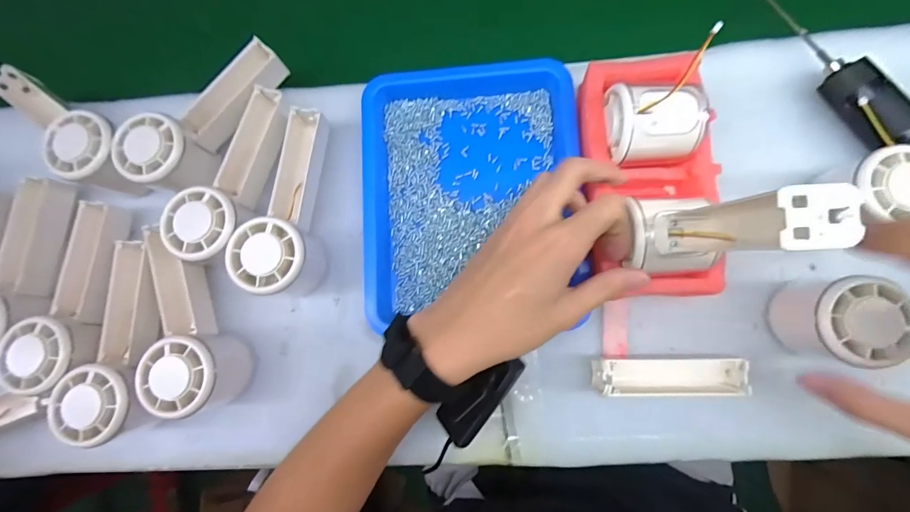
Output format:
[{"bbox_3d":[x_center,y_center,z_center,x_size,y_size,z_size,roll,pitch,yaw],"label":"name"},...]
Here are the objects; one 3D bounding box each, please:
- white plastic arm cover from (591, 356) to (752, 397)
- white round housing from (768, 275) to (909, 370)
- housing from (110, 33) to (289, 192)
[{"bbox_3d":[0.156,0.089,0.291,0.103,0.033,0.027,-1,82,5],"label":"white plastic arm cover"},{"bbox_3d":[0.263,0.045,0.274,0.054,0.061,0.056,-5,82,5],"label":"white round housing"},{"bbox_3d":[-0.204,-0.117,0.324,0.058,0.044,0.149,40,87,9],"label":"housing"}]

